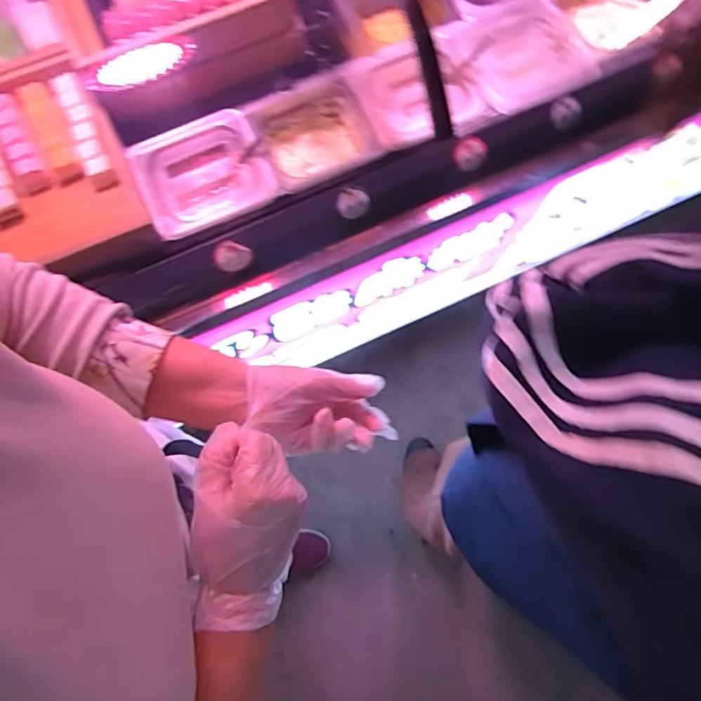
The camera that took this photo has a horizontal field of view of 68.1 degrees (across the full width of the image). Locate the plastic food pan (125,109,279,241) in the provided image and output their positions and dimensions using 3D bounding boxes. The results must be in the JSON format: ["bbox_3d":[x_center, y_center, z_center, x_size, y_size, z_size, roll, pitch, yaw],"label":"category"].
[{"bbox_3d":[-0.210,-0.247,0.747,0.176,0.052,0.156,-23,78,-6],"label":"plastic food pan"}]

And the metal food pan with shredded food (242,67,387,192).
[{"bbox_3d":[-0.050,-0.308,0.782,0.169,0.099,0.156,-25,78,-6],"label":"metal food pan with shredded food"}]

